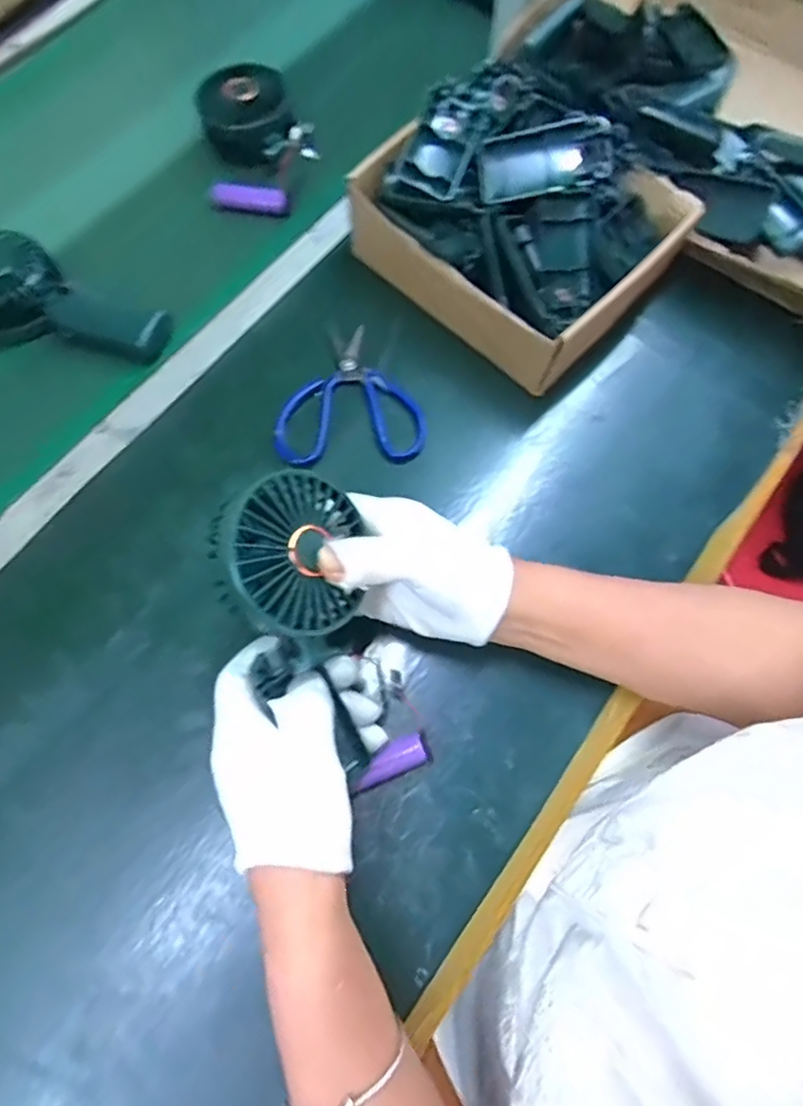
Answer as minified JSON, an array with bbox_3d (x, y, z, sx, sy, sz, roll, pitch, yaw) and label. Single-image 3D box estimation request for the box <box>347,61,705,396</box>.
[{"bbox_3d":[0.100,-0.268,0.476,0.216,0.079,0.211,40,76,9],"label":"box"}]

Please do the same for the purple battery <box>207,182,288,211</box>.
[{"bbox_3d":[-0.135,-0.316,0.531,0.066,0.017,0.021,1,73,-2],"label":"purple battery"}]

